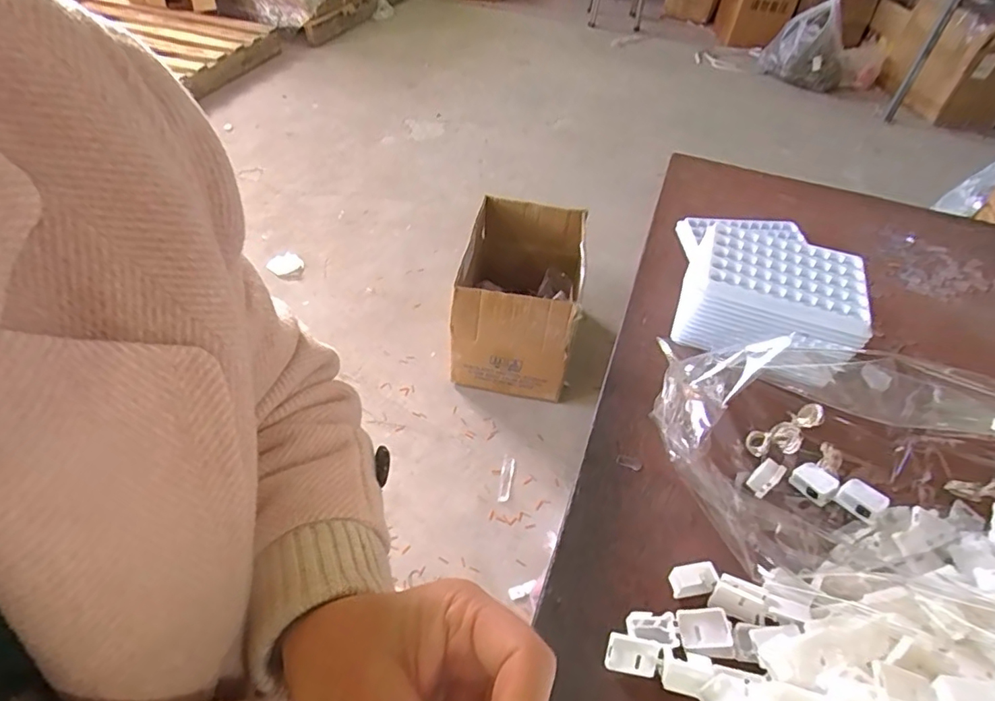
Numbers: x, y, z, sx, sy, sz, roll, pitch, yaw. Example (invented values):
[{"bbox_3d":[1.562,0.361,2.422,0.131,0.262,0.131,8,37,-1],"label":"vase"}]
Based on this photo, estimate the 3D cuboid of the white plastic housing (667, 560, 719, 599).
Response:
[{"bbox_3d":[0.119,0.138,0.324,0.025,0.013,0.016,-2,48,-7],"label":"white plastic housing"}]

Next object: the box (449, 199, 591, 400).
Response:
[{"bbox_3d":[0.055,-0.126,1.334,0.274,0.303,0.399,9,48,3],"label":"box"}]

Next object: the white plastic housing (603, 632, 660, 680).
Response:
[{"bbox_3d":[0.075,0.169,0.296,0.028,0.012,0.016,12,48,7],"label":"white plastic housing"}]

